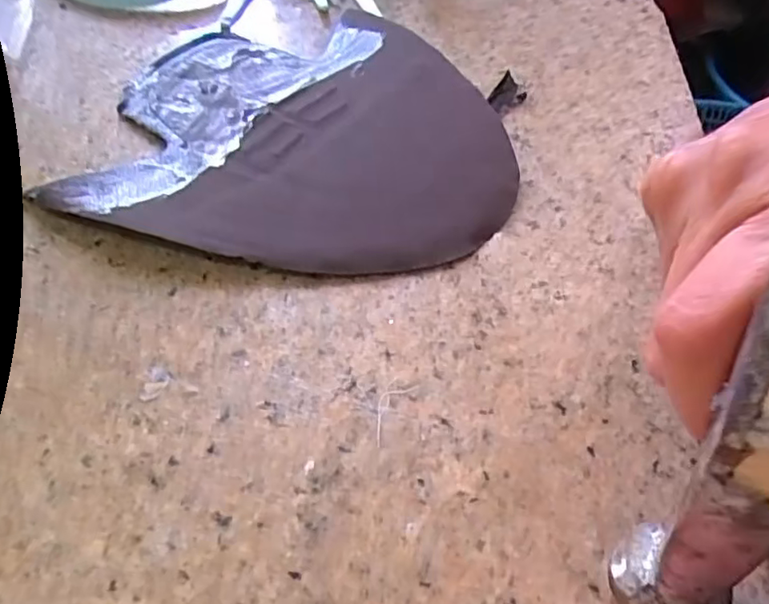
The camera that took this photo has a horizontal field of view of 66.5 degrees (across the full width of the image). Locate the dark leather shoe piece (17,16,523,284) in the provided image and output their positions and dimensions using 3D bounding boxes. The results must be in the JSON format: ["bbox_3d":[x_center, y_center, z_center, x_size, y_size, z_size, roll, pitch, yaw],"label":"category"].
[{"bbox_3d":[-0.030,-0.079,0.261,0.169,0.010,0.169,9,52,3],"label":"dark leather shoe piece"}]

